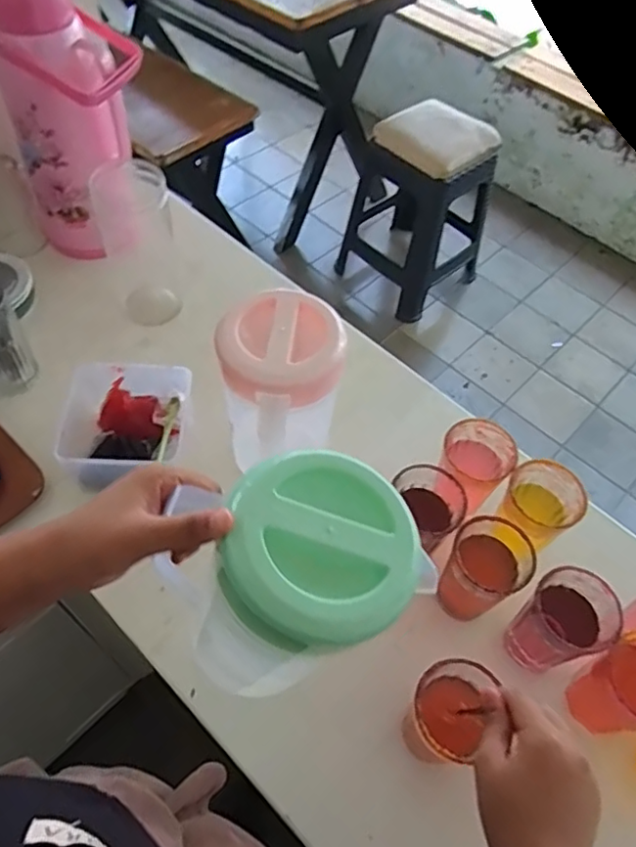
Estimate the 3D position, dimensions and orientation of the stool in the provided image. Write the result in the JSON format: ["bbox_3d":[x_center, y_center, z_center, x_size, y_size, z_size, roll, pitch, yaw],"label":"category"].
[{"bbox_3d":[0.304,-0.658,1.826,0.347,0.550,0.347,-38,67,-25],"label":"stool"}]

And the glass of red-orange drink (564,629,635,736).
[{"bbox_3d":[0.299,0.248,0.572,0.087,0.104,0.074,-19,60,-16],"label":"glass of red-orange drink"}]

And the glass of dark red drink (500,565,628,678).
[{"bbox_3d":[0.235,0.197,0.594,0.075,0.109,0.073,2,56,-3],"label":"glass of dark red drink"}]

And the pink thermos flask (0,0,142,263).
[{"bbox_3d":[-0.306,-0.412,0.814,0.120,0.384,0.180,39,62,20],"label":"pink thermos flask"}]

